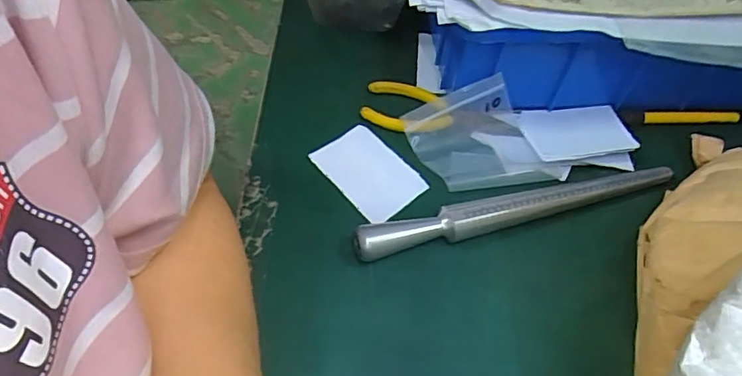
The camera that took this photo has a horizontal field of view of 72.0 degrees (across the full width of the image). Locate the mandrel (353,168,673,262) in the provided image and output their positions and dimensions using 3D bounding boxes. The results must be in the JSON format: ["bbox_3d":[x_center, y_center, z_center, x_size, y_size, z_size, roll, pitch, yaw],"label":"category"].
[{"bbox_3d":[0.102,0.013,0.347,0.233,0.022,0.019,-13,55,-13],"label":"mandrel"}]

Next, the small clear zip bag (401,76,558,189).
[{"bbox_3d":[0.079,-0.038,0.370,0.092,0.041,0.071,-8,54,-10],"label":"small clear zip bag"}]

